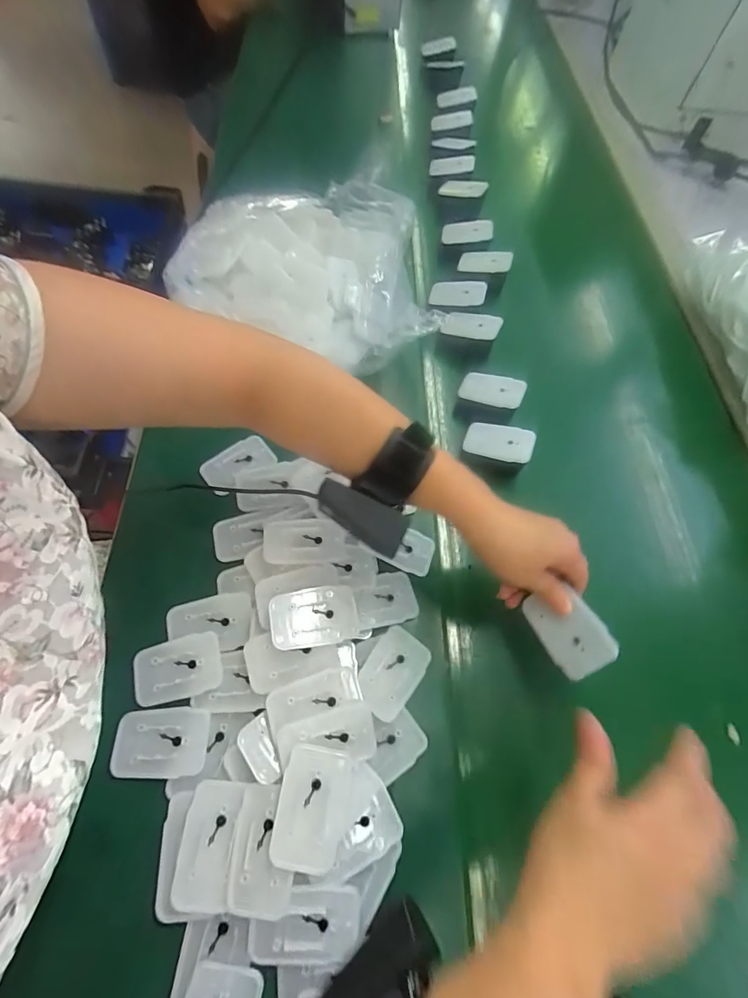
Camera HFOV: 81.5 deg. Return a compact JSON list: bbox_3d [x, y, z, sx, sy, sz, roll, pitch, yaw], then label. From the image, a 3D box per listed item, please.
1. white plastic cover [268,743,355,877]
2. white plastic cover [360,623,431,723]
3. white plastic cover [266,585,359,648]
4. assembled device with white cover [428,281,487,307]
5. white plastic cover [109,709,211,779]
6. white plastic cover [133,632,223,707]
[{"bbox_3d":[-0.042,0.211,0.297,0.047,0.006,0.068,17,57,-7],"label":"white plastic cover"},{"bbox_3d":[0.016,0.142,0.357,0.044,0.004,0.069,37,56,7],"label":"white plastic cover"},{"bbox_3d":[-0.048,0.095,0.349,0.069,0.005,0.044,-3,71,-17],"label":"white plastic cover"},{"bbox_3d":[0.106,-0.265,0.560,0.070,0.014,0.029,6,107,9],"label":"assembled device with white cover"},{"bbox_3d":[-0.158,0.180,0.319,0.067,0.004,0.043,1,67,-6],"label":"white plastic cover"},{"bbox_3d":[-0.155,0.134,0.341,0.067,0.005,0.044,-11,68,-11],"label":"white plastic cover"}]

